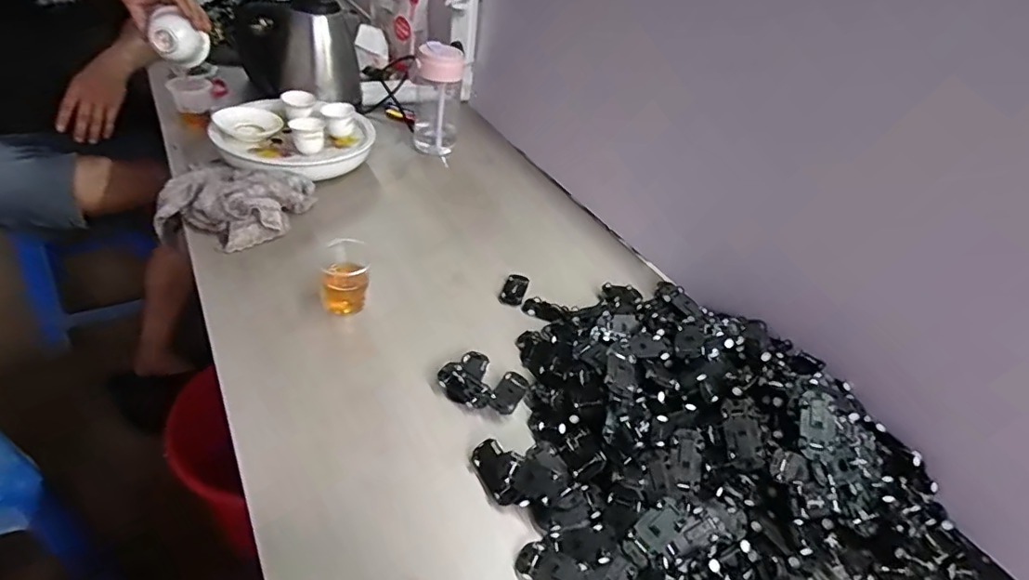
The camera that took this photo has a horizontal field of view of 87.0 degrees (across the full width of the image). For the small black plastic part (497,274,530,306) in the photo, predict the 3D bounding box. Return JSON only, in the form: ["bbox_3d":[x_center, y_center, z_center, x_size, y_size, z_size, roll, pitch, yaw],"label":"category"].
[{"bbox_3d":[0.001,-0.001,0.745,0.033,0.009,0.057,20,39,11],"label":"small black plastic part"}]

